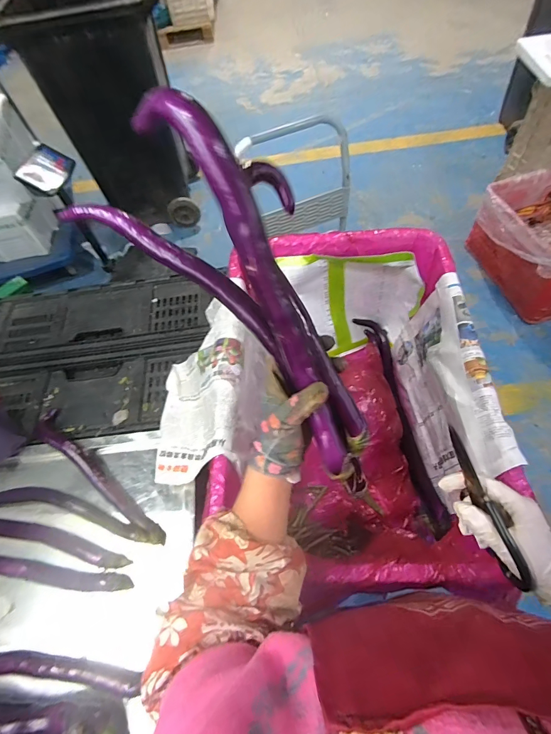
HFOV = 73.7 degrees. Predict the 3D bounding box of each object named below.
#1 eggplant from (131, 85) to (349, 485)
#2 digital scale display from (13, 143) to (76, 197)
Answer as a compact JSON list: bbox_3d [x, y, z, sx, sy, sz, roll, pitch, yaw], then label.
[{"bbox_3d":[-0.005,-0.047,0.335,0.044,0.365,0.047,-32,25,-15],"label":"eggplant"},{"bbox_3d":[-0.919,-0.790,1.479,0.062,0.146,0.226,-10,57,39],"label":"digital scale display"}]

